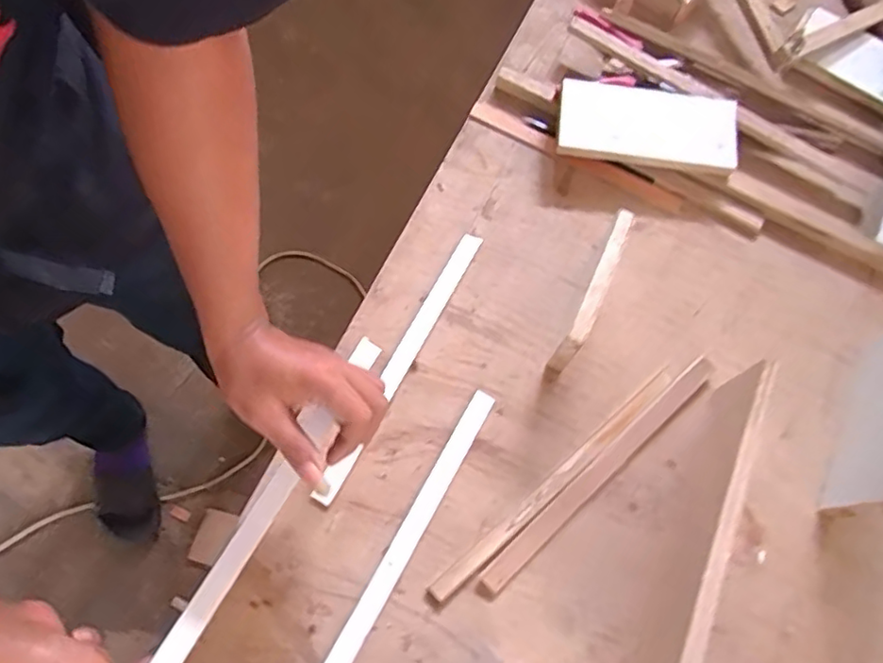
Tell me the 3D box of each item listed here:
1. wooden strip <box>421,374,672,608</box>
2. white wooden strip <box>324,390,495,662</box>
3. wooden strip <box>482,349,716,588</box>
[{"bbox_3d":[0.112,0.141,0.570,0.310,0.010,0.018,-39,78,-15],"label":"wooden strip"},{"bbox_3d":[-0.033,0.192,0.547,0.022,0.012,0.312,29,72,6],"label":"white wooden strip"},{"bbox_3d":[0.158,0.134,0.582,0.310,0.010,0.022,-40,78,-15],"label":"wooden strip"}]

